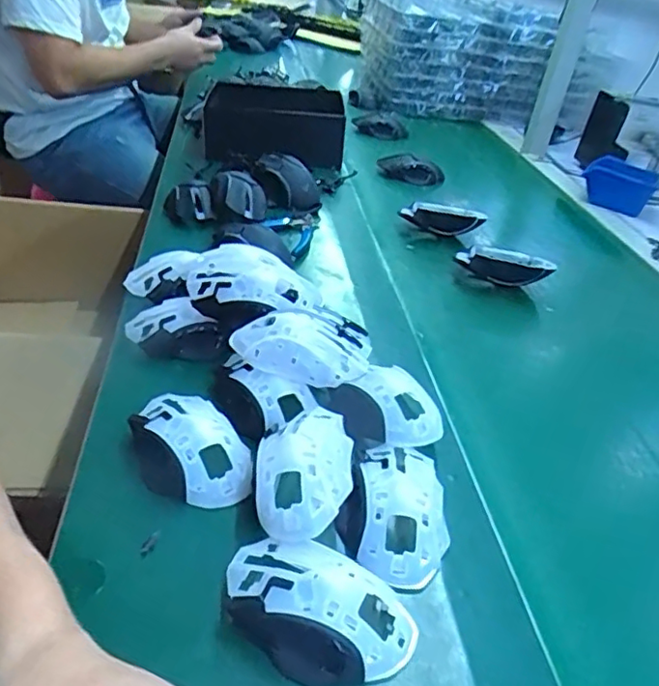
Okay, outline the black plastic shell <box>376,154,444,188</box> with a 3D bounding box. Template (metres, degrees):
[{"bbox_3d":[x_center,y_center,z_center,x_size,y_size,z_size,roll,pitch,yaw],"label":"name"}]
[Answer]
[{"bbox_3d":[0.140,-0.293,1.048,0.111,0.051,0.033,16,34,10],"label":"black plastic shell"}]

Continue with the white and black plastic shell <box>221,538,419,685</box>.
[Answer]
[{"bbox_3d":[-0.008,0.157,0.360,0.119,0.041,0.070,18,35,17],"label":"white and black plastic shell"}]

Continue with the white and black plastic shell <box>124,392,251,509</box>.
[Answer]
[{"bbox_3d":[-0.106,0.076,0.459,0.072,0.035,0.118,-19,43,-35],"label":"white and black plastic shell"}]

